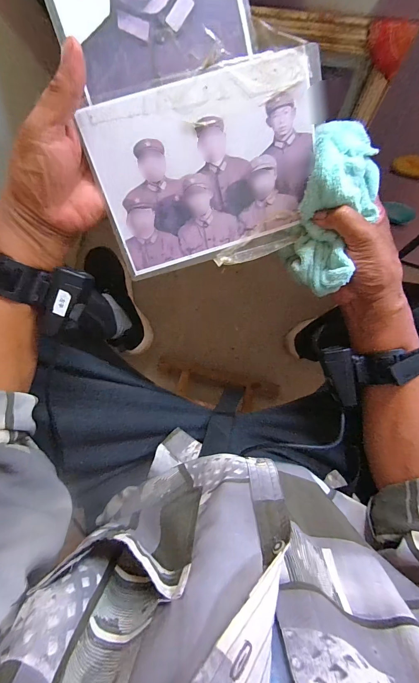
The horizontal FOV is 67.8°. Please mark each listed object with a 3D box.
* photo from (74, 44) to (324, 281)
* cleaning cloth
[{"bbox_3d":[0.006,-0.160,0.306,0.214,0.008,0.160,-15,118,-3],"label":"photo"},{"bbox_3d":[0.134,-0.138,0.328,0.081,0.051,0.171,9,107,-3],"label":"cleaning cloth"}]

